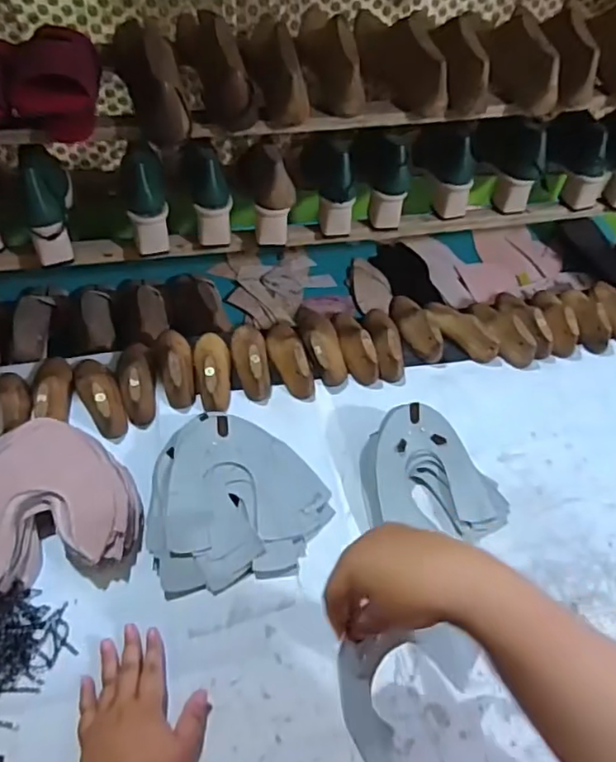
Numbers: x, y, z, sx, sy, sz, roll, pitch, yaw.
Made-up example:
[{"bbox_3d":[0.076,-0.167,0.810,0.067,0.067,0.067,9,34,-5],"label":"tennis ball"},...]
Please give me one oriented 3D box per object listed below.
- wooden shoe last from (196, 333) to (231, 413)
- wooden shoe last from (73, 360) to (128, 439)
[{"bbox_3d":[-0.136,-0.021,0.839,0.052,0.048,0.141,-3,51,-8],"label":"wooden shoe last"},{"bbox_3d":[-0.285,0.010,0.806,0.049,0.052,0.136,-21,55,-21],"label":"wooden shoe last"}]

